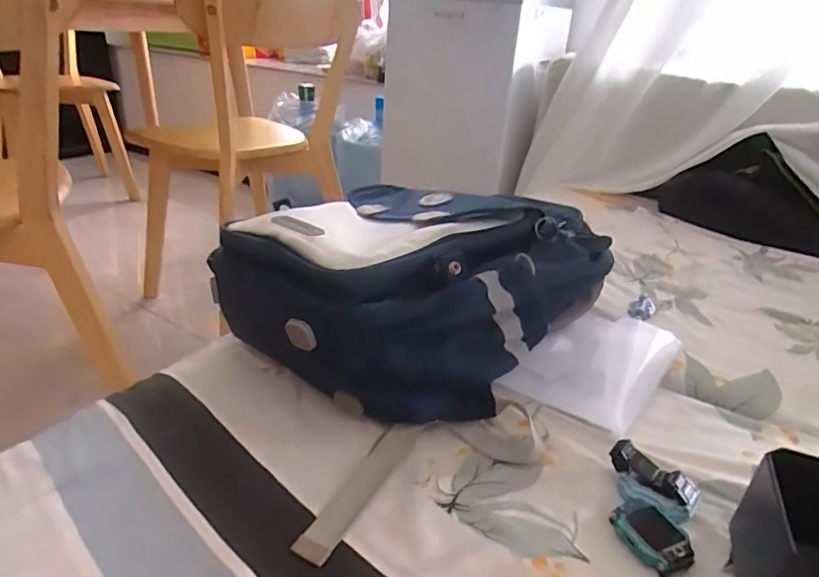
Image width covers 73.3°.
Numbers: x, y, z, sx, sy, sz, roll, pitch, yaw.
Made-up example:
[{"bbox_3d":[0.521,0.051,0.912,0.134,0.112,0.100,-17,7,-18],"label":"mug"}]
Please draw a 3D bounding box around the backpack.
[{"bbox_3d":[0.010,-0.012,0.588,0.359,0.151,0.295,-18,34,-37],"label":"backpack"}]

